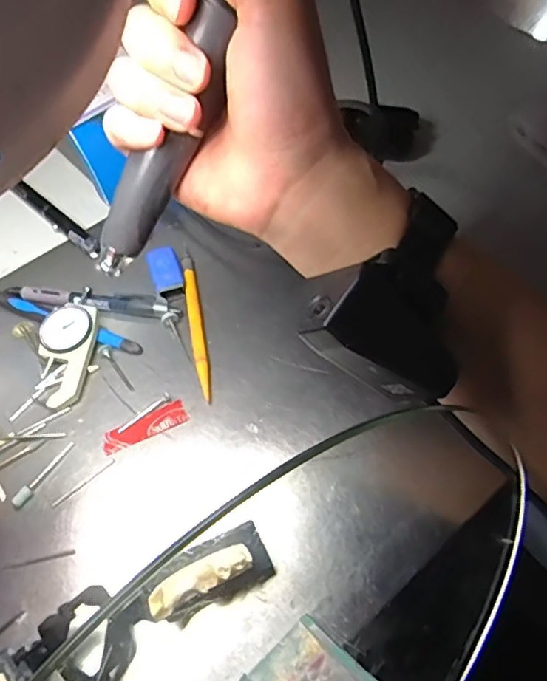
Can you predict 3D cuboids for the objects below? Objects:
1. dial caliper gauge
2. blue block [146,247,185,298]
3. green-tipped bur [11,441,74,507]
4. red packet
[{"bbox_3d":[-0.147,0.010,0.391,0.036,0.018,0.074,2,56,6],"label":"dial caliper gauge"},{"bbox_3d":[-0.081,-0.053,0.426,0.022,0.011,0.040,-21,57,-10],"label":"blue block"},{"bbox_3d":[-0.143,0.082,0.349,0.007,0.007,0.048,25,61,20],"label":"green-tipped bur"},{"bbox_3d":[-0.083,0.057,0.365,0.055,0.005,0.018,-26,58,-13],"label":"red packet"}]

